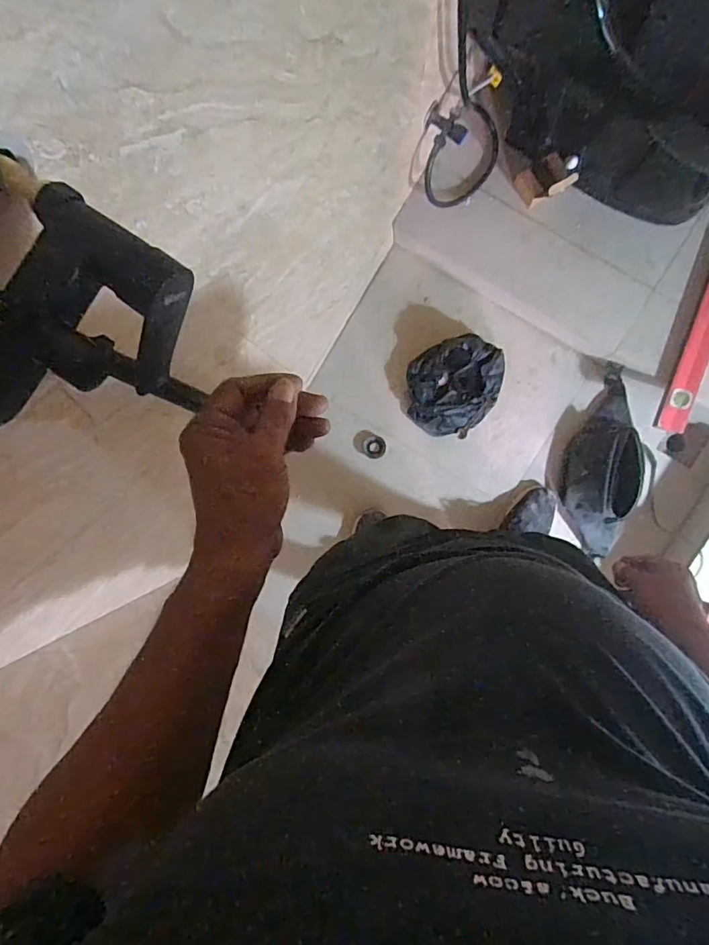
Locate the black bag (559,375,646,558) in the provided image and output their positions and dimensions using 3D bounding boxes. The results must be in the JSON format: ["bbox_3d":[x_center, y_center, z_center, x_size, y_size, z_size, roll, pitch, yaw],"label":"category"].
[{"bbox_3d":[0.608,-0.019,1.278,0.162,0.081,0.442,7,92,5],"label":"black bag"}]

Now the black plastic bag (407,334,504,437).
[{"bbox_3d":[0.263,-0.222,1.343,0.253,0.088,0.234,-13,90,6],"label":"black plastic bag"}]

